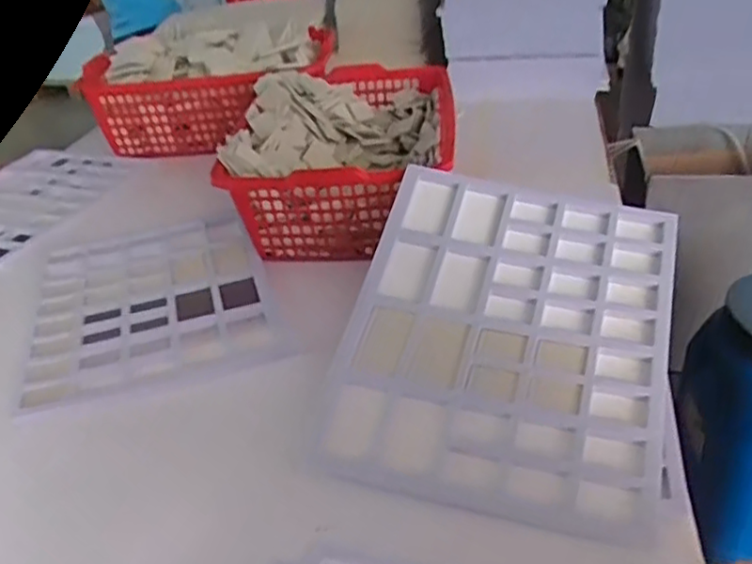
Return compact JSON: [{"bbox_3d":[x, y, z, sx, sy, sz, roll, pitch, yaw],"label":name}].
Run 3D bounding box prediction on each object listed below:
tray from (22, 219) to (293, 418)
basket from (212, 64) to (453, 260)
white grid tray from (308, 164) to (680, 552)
[{"bbox_3d":[-0.330,0.026,0.987,0.330,0.033,0.425,-14,34,-12],"label":"tray"},{"bbox_3d":[-0.042,-0.214,1.148,0.337,0.188,0.451,-1,33,7],"label":"basket"},{"bbox_3d":[0.139,0.055,0.758,0.352,0.050,0.414,10,57,18],"label":"white grid tray"}]

